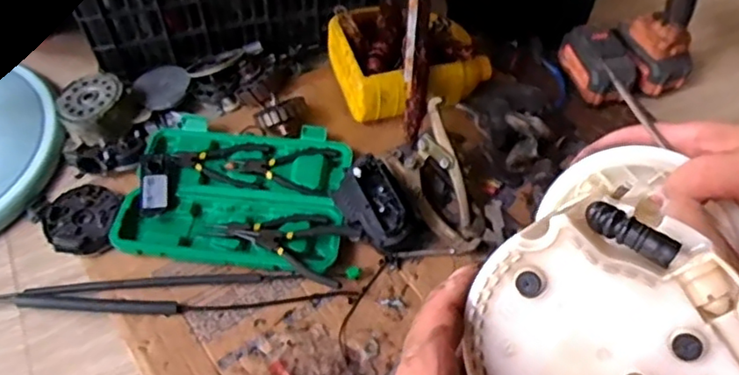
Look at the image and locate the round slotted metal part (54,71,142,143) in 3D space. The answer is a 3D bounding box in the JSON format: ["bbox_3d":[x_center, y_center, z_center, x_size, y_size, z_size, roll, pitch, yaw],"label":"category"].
[{"bbox_3d":[-0.405,-0.127,0.927,0.110,0.042,0.112,1,54,-2],"label":"round slotted metal part"}]

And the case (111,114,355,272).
[{"bbox_3d":[-0.180,0.004,0.861,0.306,0.035,0.234,10,54,4],"label":"case"}]

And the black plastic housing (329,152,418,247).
[{"bbox_3d":[0.009,0.018,0.817,0.089,0.068,0.130,-27,60,-19],"label":"black plastic housing"}]

